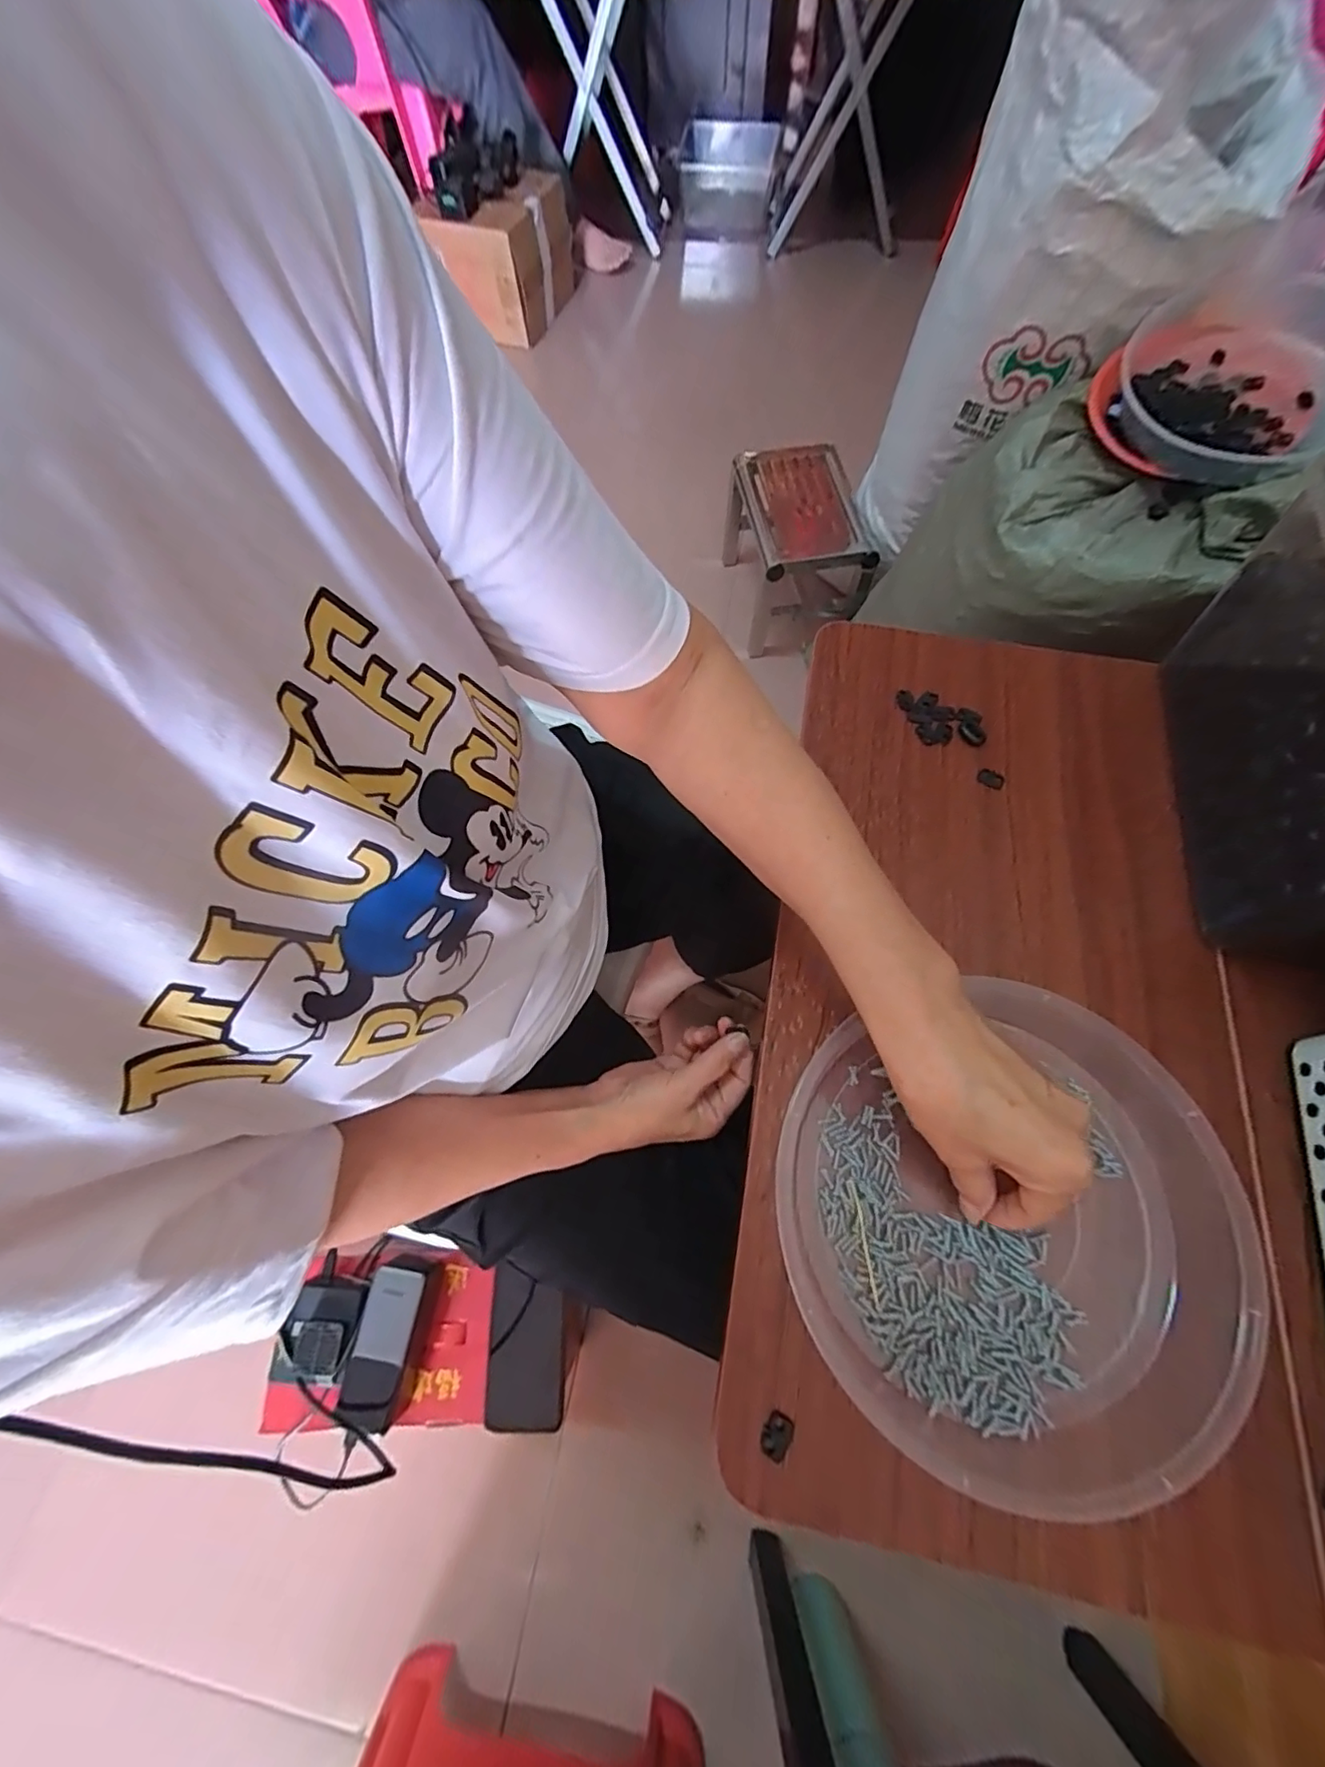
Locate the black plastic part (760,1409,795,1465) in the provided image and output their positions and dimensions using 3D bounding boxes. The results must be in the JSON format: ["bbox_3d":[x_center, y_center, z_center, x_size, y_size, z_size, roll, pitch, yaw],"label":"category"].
[{"bbox_3d":[0.057,0.277,0.288,0.013,0.006,0.019,29,72,12],"label":"black plastic part"}]

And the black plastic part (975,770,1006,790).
[{"bbox_3d":[0.246,-0.078,0.427,0.019,0.004,0.014,28,72,12],"label":"black plastic part"}]

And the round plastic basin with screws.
[{"bbox_3d":[0.179,0.175,0.312,0.227,0.044,0.227,-1,68,1],"label":"round plastic basin with screws"}]

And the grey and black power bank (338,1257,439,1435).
[{"bbox_3d":[-0.267,0.441,0.559,0.055,0.056,0.122,12,69,6],"label":"grey and black power bank"}]

